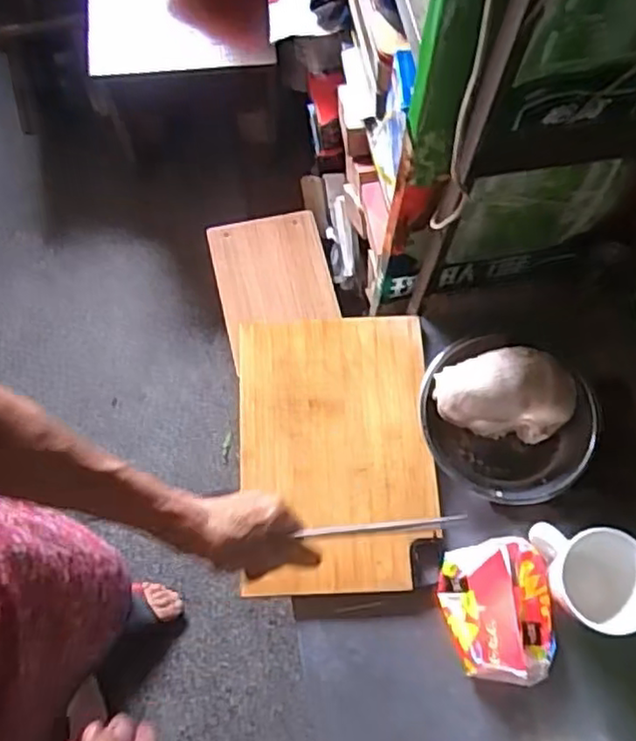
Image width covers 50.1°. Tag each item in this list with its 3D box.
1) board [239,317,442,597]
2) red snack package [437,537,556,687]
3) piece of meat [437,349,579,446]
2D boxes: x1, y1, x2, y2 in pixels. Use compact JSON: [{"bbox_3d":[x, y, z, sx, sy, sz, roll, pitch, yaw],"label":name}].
[{"bbox_3d":[0.021,0.091,0.794,0.219,0.017,0.317,-2,72,-1],"label":"board"},{"bbox_3d":[0.192,0.254,0.720,0.111,0.045,0.140,-3,72,-1],"label":"red snack package"},{"bbox_3d":[0.215,0.027,0.780,0.154,0.066,0.096,3,72,0],"label":"piece of meat"}]

